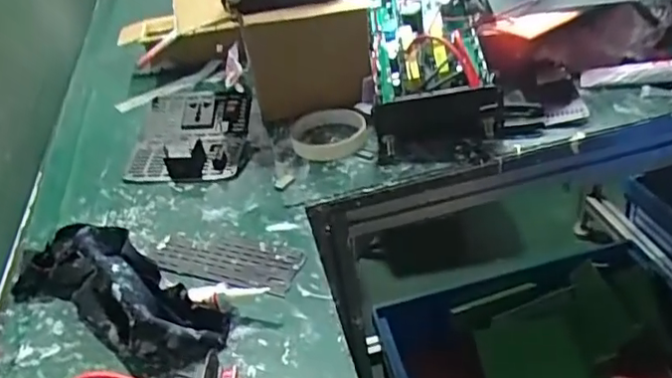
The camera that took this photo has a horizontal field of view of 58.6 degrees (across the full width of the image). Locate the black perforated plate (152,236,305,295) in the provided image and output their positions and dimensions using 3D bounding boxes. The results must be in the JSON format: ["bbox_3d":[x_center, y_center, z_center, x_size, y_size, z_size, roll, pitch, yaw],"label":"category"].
[{"bbox_3d":[-0.098,0.063,0.537,0.136,0.004,0.056,10,39,22],"label":"black perforated plate"}]

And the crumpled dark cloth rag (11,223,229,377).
[{"bbox_3d":[-0.197,0.072,0.495,0.241,0.061,0.079,17,42,30],"label":"crumpled dark cloth rag"}]

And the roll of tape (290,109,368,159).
[{"bbox_3d":[-0.008,-0.062,0.678,0.084,0.027,0.084,-8,35,-1],"label":"roll of tape"}]

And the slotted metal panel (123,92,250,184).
[{"bbox_3d":[-0.171,-0.064,0.702,0.134,0.038,0.142,-2,36,7],"label":"slotted metal panel"}]

